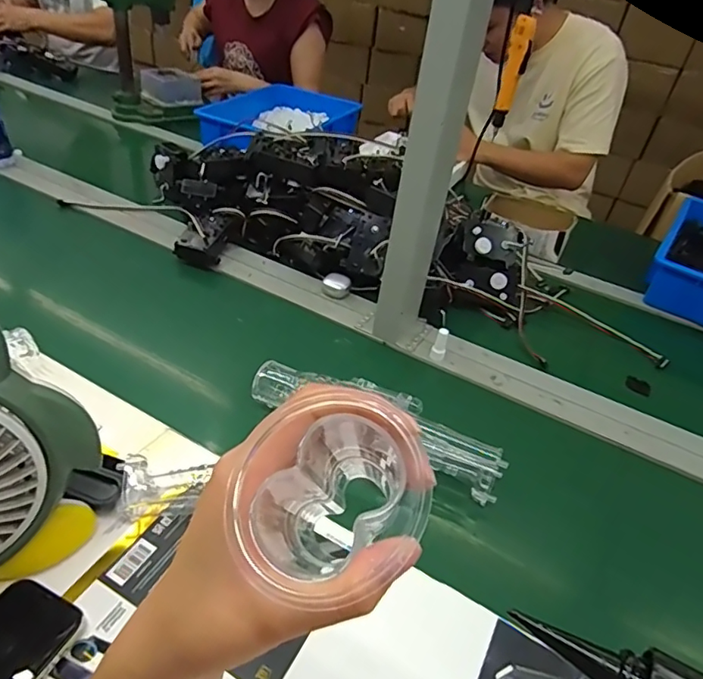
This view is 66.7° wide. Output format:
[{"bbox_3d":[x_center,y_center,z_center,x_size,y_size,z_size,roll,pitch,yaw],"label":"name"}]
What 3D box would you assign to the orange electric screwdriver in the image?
[{"bbox_3d":[0.313,-0.509,1.043,0.043,0.211,0.031,14,39,6],"label":"orange electric screwdriver"}]

